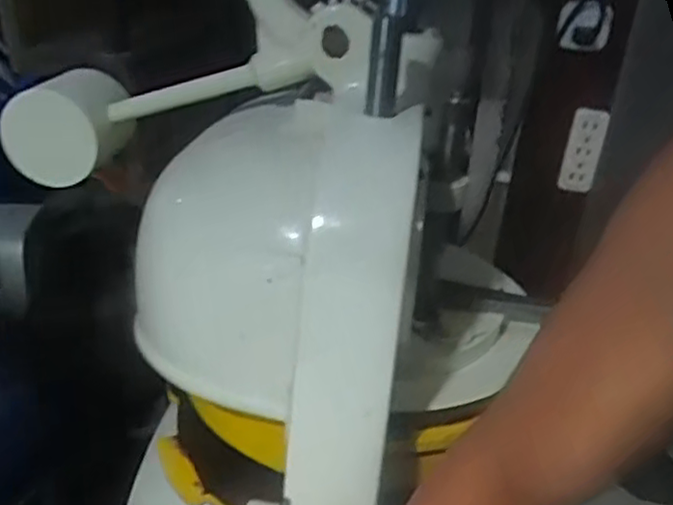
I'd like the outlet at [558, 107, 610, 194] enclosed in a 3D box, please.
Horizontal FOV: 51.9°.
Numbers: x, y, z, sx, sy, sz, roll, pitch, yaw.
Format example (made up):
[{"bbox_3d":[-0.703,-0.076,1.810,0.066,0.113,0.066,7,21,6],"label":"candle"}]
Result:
[{"bbox_3d":[0.319,-0.131,0.892,0.044,0.108,0.008,17,29,22],"label":"outlet"}]

